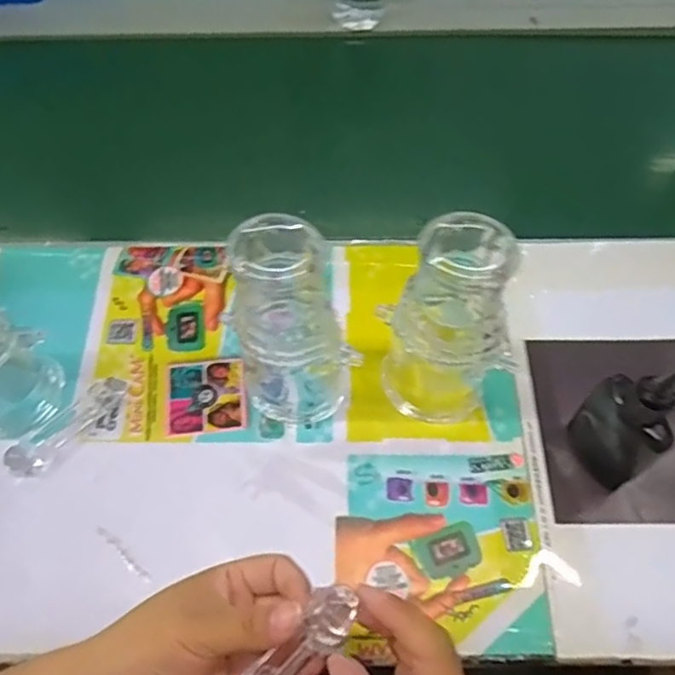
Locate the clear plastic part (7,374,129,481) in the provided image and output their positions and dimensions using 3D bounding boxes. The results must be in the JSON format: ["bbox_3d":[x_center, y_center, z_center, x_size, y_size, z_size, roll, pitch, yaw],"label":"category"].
[{"bbox_3d":[-0.200,0.065,0.463,0.022,0.018,0.096,40,68,20],"label":"clear plastic part"}]

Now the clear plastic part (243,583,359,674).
[{"bbox_3d":[-0.023,0.158,0.303,0.022,0.012,0.092,42,103,21],"label":"clear plastic part"}]

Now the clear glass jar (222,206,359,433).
[{"bbox_3d":[-0.031,-0.001,0.413,0.065,0.172,0.063,0,60,0],"label":"clear glass jar"}]

